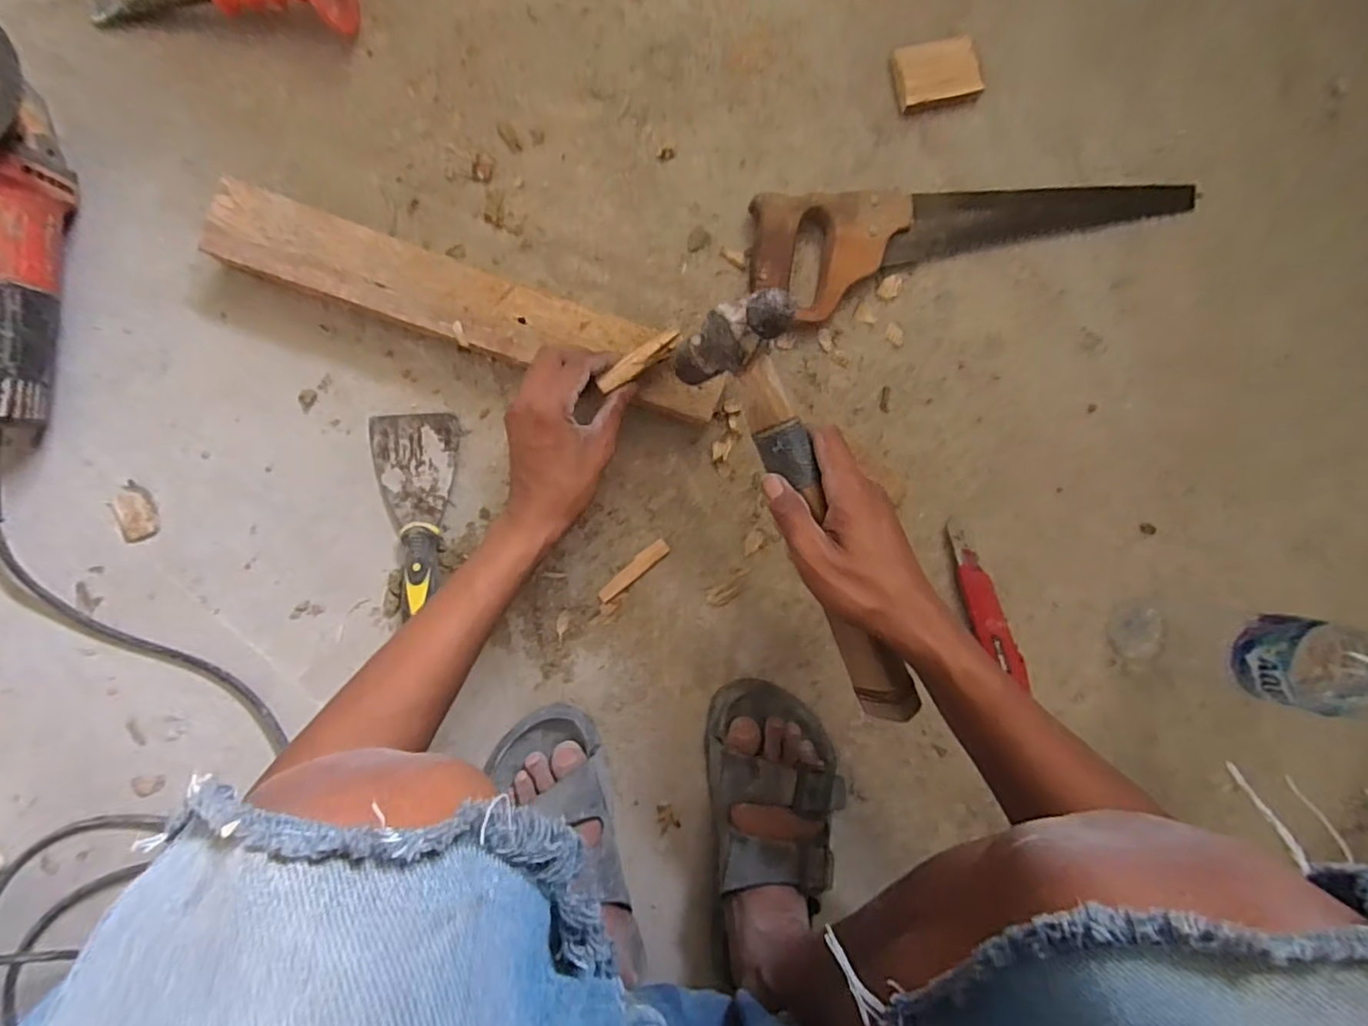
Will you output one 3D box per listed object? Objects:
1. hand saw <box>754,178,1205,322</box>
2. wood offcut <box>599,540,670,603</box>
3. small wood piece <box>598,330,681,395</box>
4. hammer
[{"bbox_3d":[0.265,-0.257,0.545,0.422,0.032,0.099,-14,93,-5],"label":"hand saw"},{"bbox_3d":[-0.044,0.050,0.534,0.073,0.004,0.015,-39,95,-4],"label":"wood offcut"},{"bbox_3d":[-0.033,-0.114,0.460,0.071,0.008,0.017,-35,95,-2],"label":"small wood piece"},{"bbox_3d":[0.080,0.008,0.408,0.059,0.090,0.297,-25,100,-5],"label":"hammer"}]

